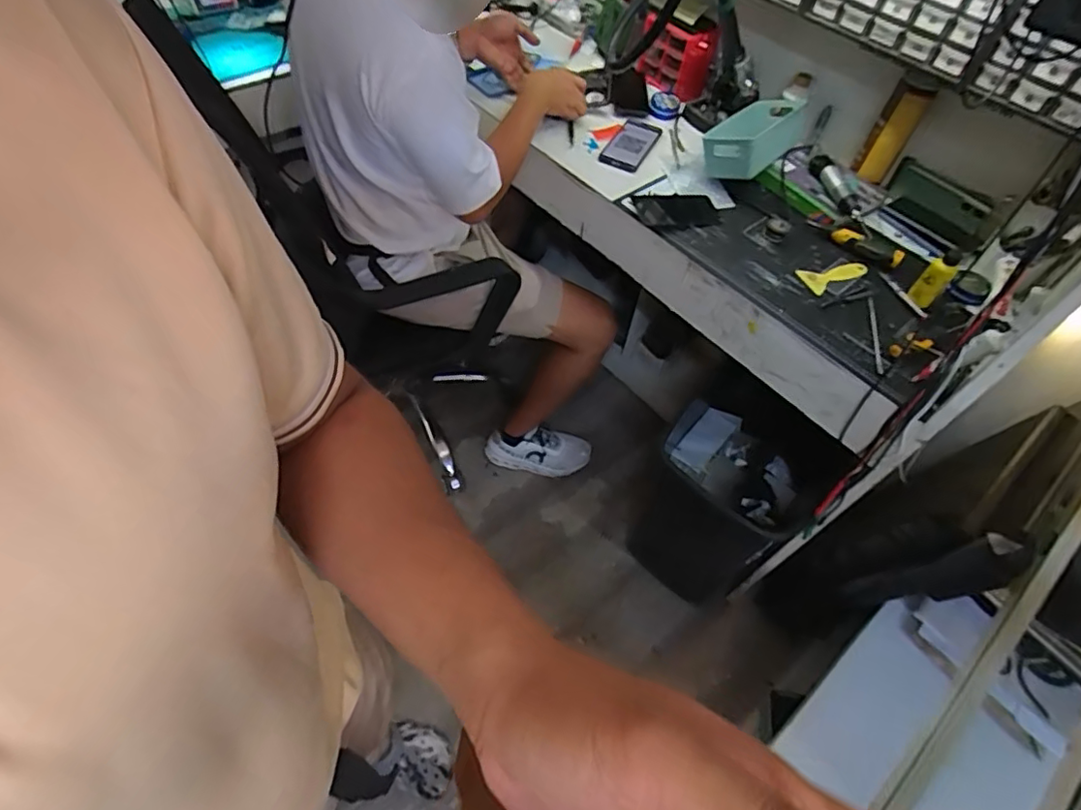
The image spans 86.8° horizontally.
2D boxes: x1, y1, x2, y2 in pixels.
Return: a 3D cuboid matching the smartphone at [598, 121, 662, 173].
[{"bbox_3d":[0.171,-0.493,1.090,0.074,0.016,0.155,25,57,12],"label":"smartphone"}]

